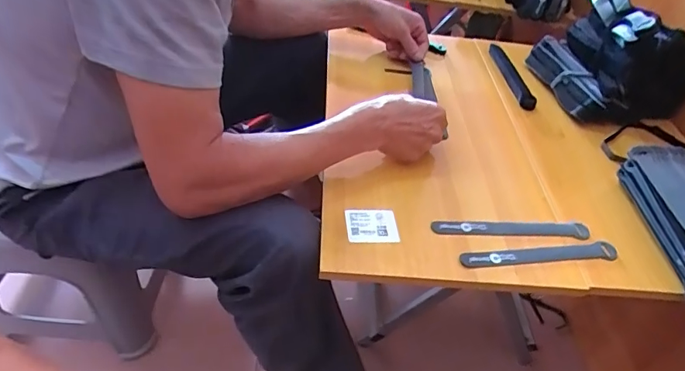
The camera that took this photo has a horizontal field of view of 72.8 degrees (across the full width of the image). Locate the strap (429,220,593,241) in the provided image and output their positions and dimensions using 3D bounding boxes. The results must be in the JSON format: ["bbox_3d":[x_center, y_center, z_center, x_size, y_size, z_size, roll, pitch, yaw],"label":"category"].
[{"bbox_3d":[0.211,0.052,0.567,0.200,0.009,0.025,0,44,-8],"label":"strap"}]

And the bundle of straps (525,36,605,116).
[{"bbox_3d":[0.395,-0.192,0.822,0.069,0.039,0.204,0,43,-8],"label":"bundle of straps"}]

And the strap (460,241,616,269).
[{"bbox_3d":[0.231,0.081,0.542,0.201,0.008,0.026,-3,51,-12],"label":"strap"}]

